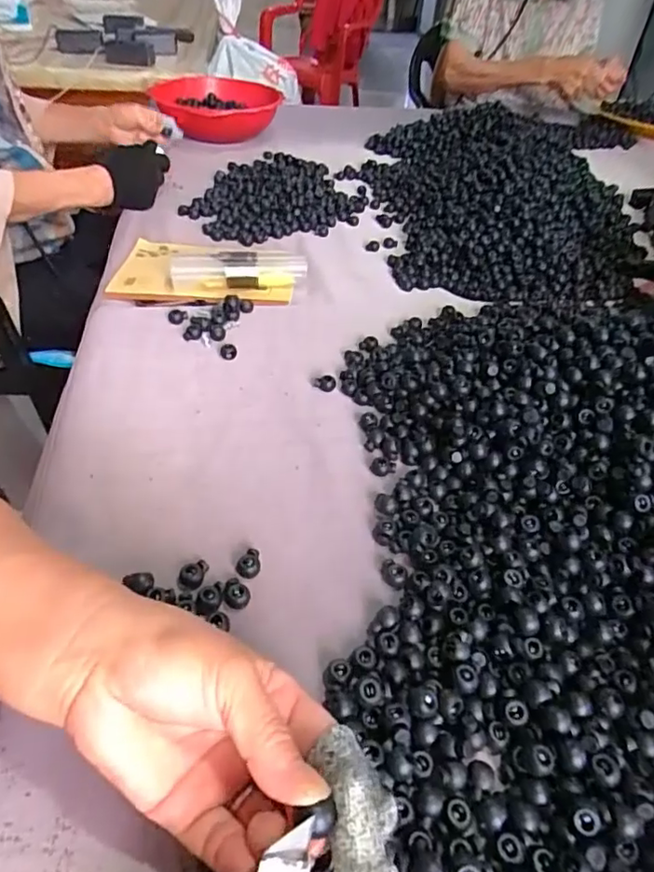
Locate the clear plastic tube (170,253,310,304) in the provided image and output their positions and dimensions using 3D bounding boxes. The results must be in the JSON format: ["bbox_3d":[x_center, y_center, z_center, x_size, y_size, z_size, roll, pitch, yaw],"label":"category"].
[{"bbox_3d":[-0.100,-0.183,0.629,0.153,0.038,0.037,3,44,-3],"label":"clear plastic tube"}]

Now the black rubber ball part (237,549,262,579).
[{"bbox_3d":[-0.053,0.086,0.372,0.016,0.009,0.018,1,44,-5],"label":"black rubber ball part"}]

